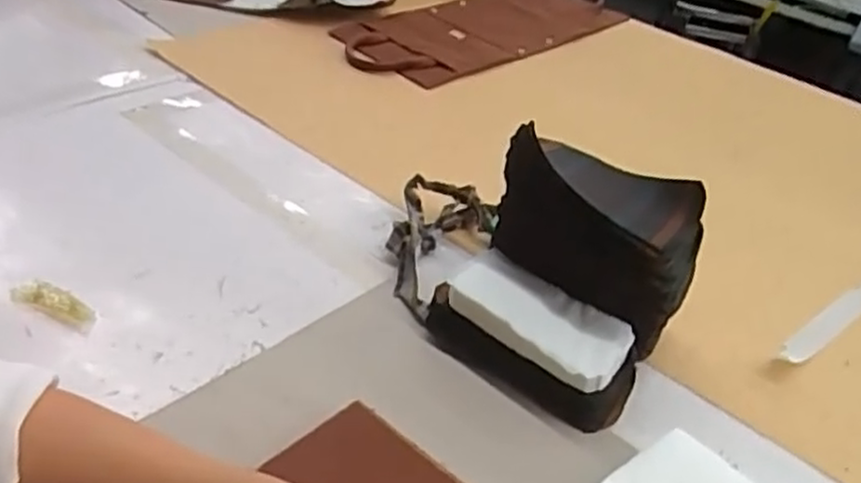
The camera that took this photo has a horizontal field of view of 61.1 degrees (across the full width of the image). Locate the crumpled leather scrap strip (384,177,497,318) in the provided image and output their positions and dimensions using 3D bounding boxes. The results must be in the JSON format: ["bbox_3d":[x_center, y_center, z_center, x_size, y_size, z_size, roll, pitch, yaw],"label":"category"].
[{"bbox_3d":[0.003,0.003,0.720,0.098,0.034,0.184,13,38,8],"label":"crumpled leather scrap strip"}]

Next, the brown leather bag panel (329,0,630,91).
[{"bbox_3d":[0.093,-0.370,1.234,0.539,0.016,0.239,-27,49,-36],"label":"brown leather bag panel"}]

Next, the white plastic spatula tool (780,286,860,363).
[{"bbox_3d":[0.404,0.070,0.718,0.213,0.004,0.025,-24,47,-33],"label":"white plastic spatula tool"}]

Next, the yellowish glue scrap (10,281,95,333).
[{"bbox_3d":[-0.312,0.052,0.611,0.078,0.010,0.026,19,39,15],"label":"yellowish glue scrap"}]

